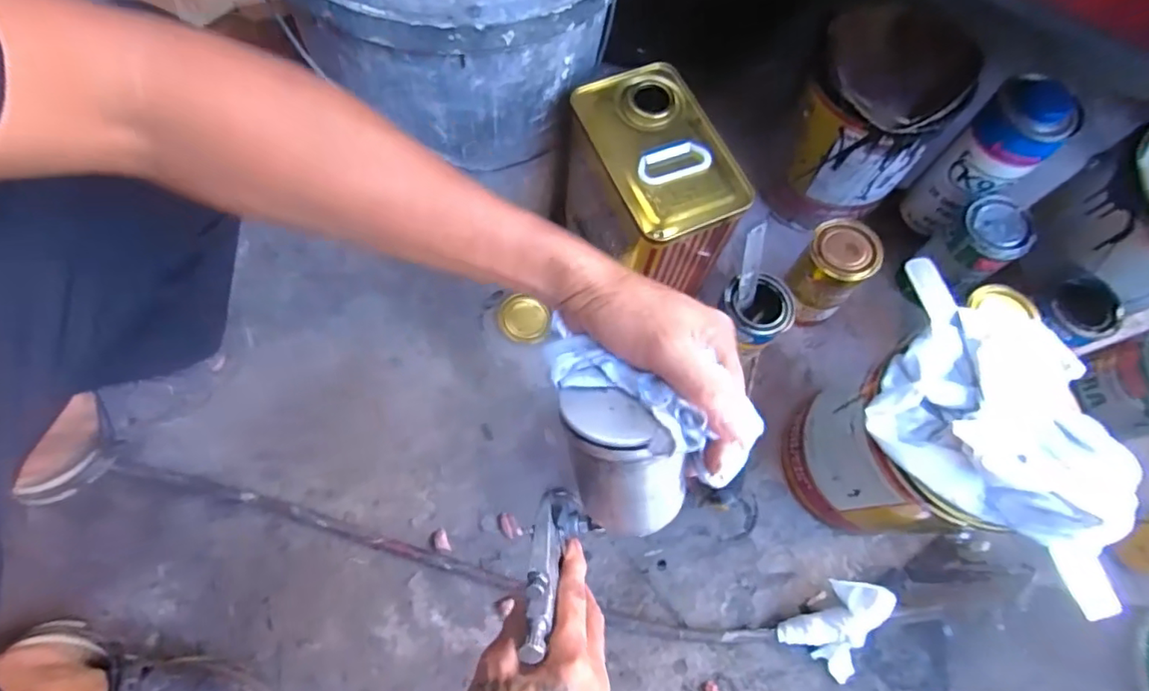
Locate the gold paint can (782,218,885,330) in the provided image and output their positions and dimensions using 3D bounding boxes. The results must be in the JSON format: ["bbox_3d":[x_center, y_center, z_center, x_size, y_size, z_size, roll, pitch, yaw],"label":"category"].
[{"bbox_3d":[0.284,-0.082,0.657,0.072,0.118,0.079,42,77,13],"label":"gold paint can"}]

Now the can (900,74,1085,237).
[{"bbox_3d":[0.455,-0.203,0.653,0.076,0.184,0.081,-40,76,-11],"label":"can"}]

